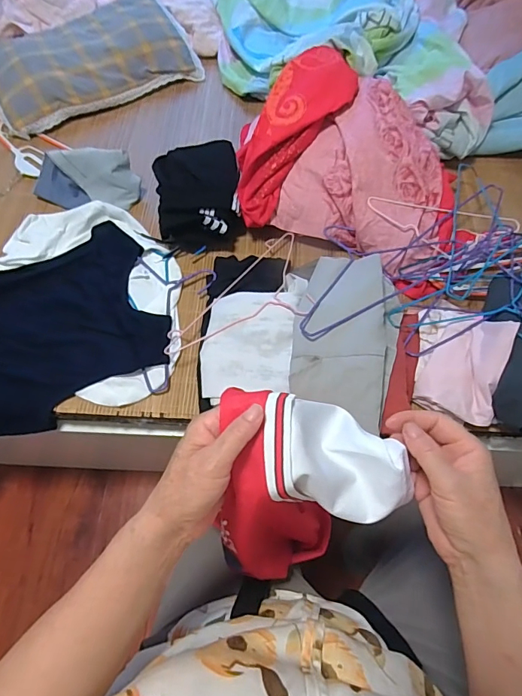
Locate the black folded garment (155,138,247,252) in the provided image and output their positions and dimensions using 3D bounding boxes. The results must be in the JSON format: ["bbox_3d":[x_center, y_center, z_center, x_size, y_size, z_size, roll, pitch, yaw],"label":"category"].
[{"bbox_3d":[-0.130,-0.334,0.890,0.168,0.099,0.224,-7,63,-3],"label":"black folded garment"}]

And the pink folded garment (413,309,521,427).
[{"bbox_3d":[0.345,0.011,0.724,0.135,0.069,0.206,15,64,8],"label":"pink folded garment"}]

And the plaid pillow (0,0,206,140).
[{"bbox_3d":[-0.469,-0.783,1.133,0.539,0.096,0.311,-31,67,-14],"label":"plaid pillow"}]

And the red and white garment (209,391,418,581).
[{"bbox_3d":[0.050,0.153,0.440,0.148,0.258,0.137,-4,63,-2],"label":"red and white garment"}]

